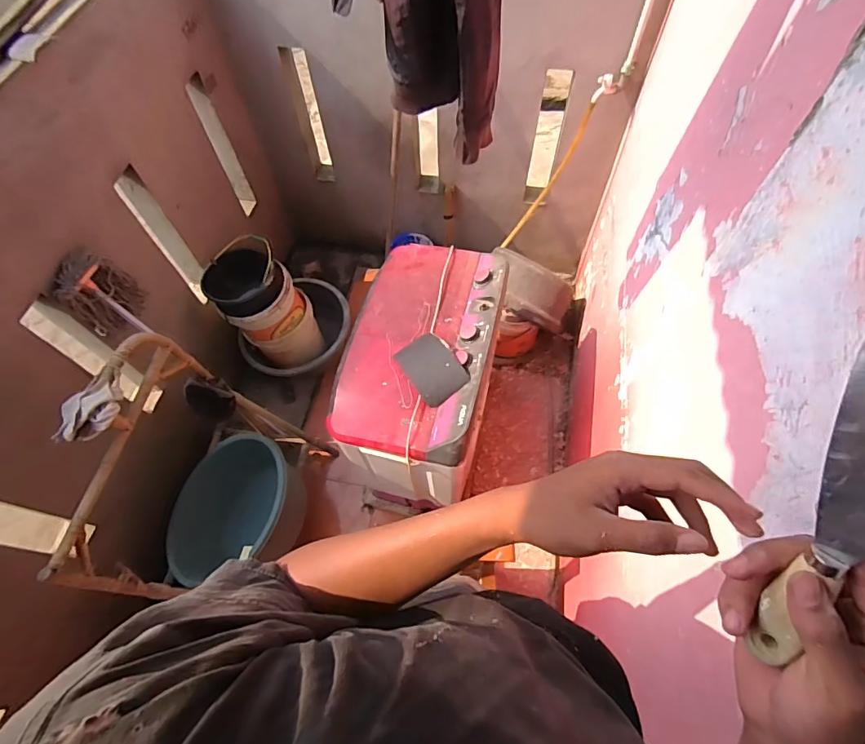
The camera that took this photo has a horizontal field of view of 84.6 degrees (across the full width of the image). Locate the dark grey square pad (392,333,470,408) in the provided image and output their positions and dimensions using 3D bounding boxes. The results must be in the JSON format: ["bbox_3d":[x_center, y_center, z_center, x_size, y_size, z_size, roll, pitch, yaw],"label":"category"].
[{"bbox_3d":[-0.004,-0.014,1.367,0.147,0.023,0.214,-37,63,-1],"label":"dark grey square pad"}]

